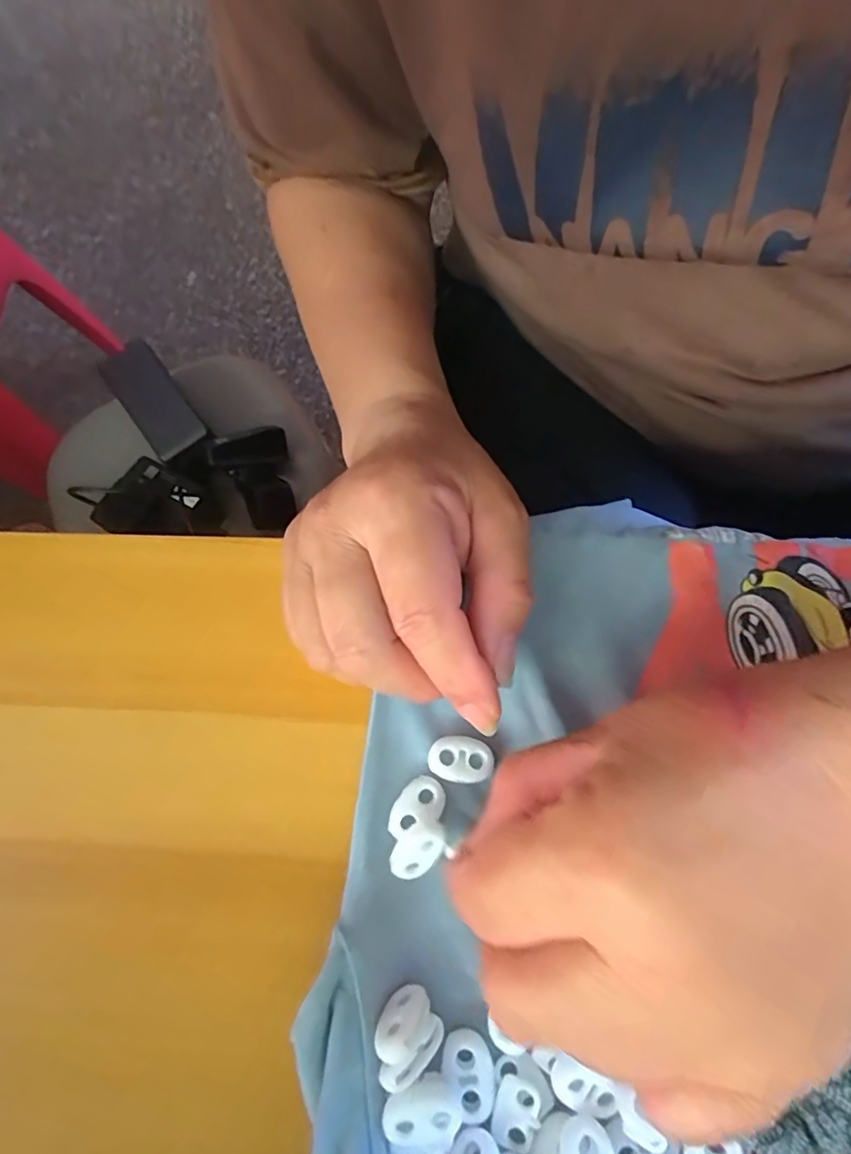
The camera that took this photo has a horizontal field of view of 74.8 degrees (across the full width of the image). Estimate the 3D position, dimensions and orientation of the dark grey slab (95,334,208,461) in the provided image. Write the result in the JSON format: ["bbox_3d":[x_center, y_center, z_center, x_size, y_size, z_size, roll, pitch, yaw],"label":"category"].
[{"bbox_3d":[-0.247,-0.162,0.500,0.049,0.017,0.129,-37,72,-9],"label":"dark grey slab"}]

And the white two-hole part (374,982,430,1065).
[{"bbox_3d":[-0.007,0.133,0.167,0.011,0.014,0.018,33,71,17],"label":"white two-hole part"}]

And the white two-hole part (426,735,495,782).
[{"bbox_3d":[0.012,0.063,0.194,0.022,0.005,0.015,1,71,5],"label":"white two-hole part"}]

